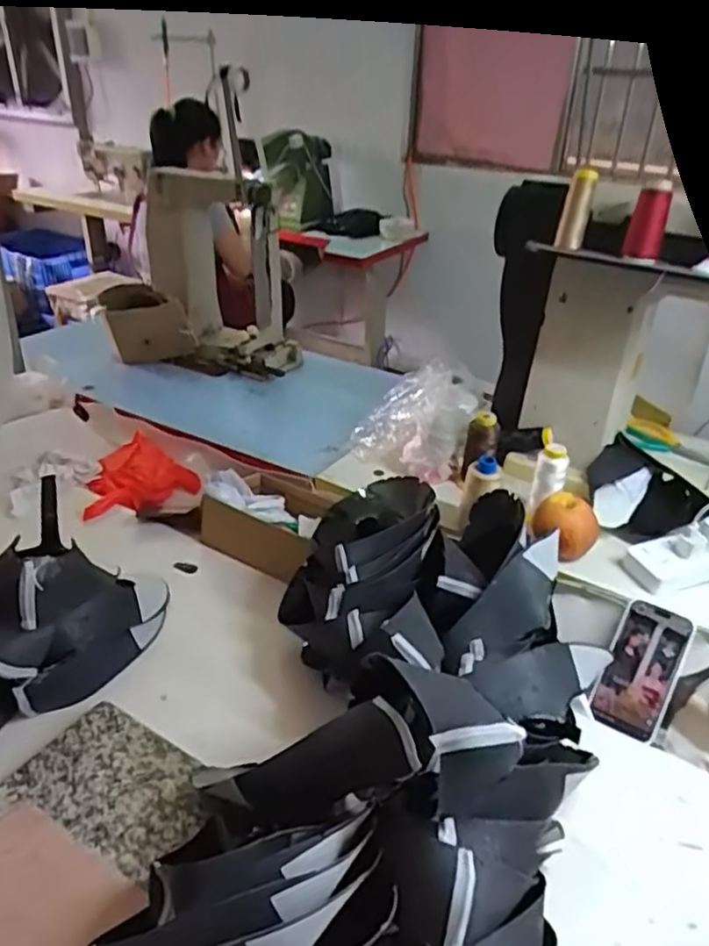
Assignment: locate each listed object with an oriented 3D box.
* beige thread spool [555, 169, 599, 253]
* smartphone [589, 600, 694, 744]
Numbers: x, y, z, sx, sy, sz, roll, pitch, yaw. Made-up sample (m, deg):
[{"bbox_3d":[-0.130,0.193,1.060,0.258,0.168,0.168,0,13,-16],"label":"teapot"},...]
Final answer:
[{"bbox_3d":[0.313,-0.371,0.969,0.036,0.104,0.042,16,34,22],"label":"beige thread spool"},{"bbox_3d":[0.353,0.240,0.843,0.080,0.013,0.158,23,78,22],"label":"smartphone"}]

